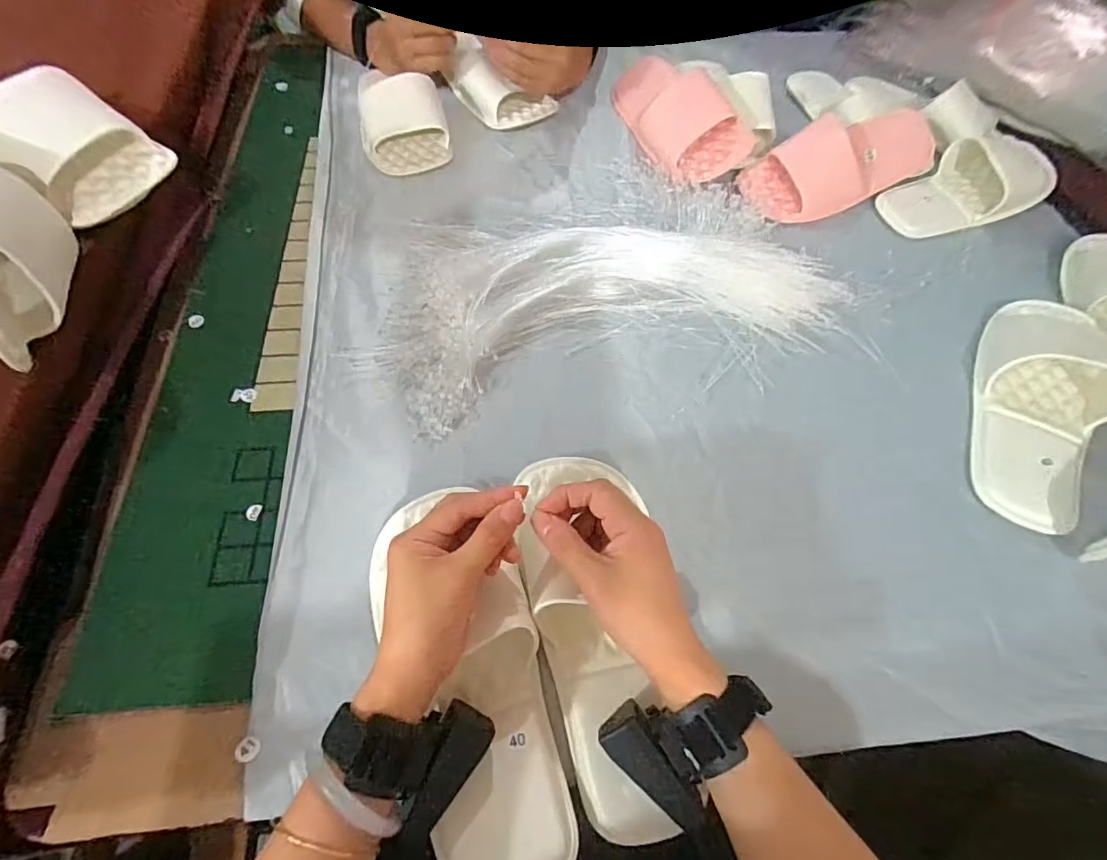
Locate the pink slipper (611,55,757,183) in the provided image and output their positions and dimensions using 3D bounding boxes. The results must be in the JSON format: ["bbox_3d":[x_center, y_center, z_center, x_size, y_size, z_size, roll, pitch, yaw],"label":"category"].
[{"bbox_3d":[0.145,-0.399,0.655,0.093,0.081,0.235,-25,65,-15],"label":"pink slipper"}]

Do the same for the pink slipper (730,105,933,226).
[{"bbox_3d":[0.339,-0.321,0.632,0.258,0.066,0.093,-23,64,-14],"label":"pink slipper"}]

